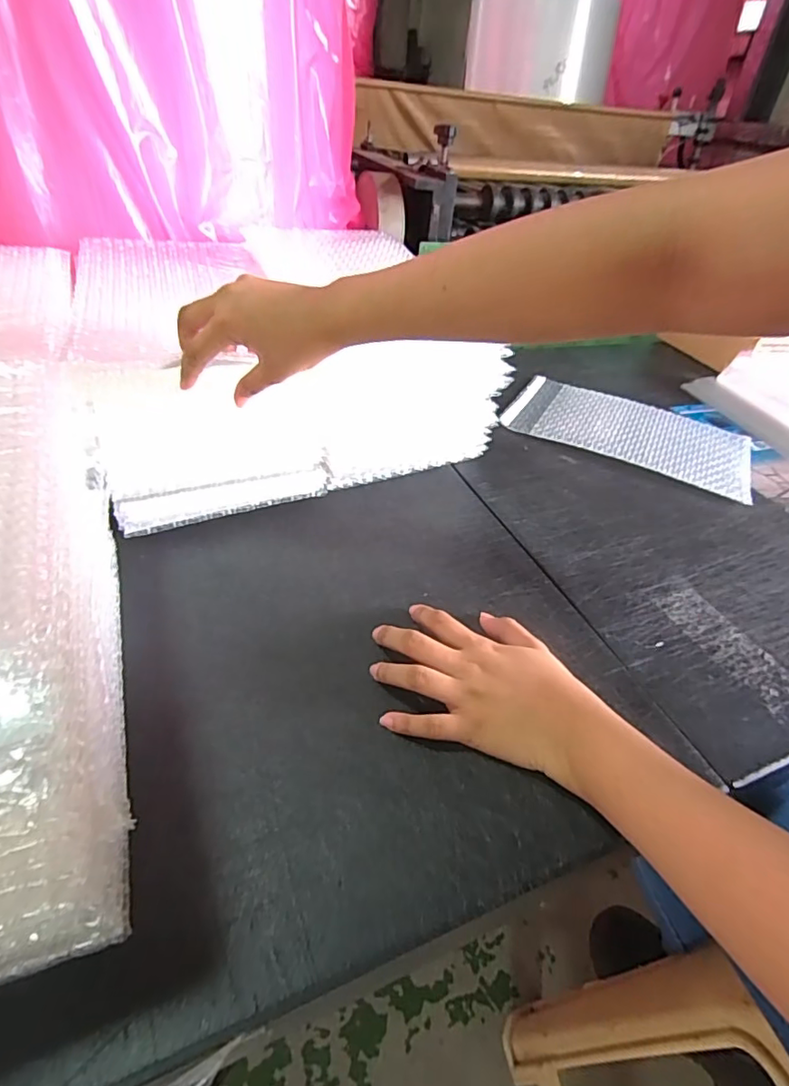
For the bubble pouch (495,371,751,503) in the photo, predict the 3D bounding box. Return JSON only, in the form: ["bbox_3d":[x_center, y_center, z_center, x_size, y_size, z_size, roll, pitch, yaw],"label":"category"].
[{"bbox_3d":[0.306,-0.150,0.716,0.299,0.010,0.180,22,43,16],"label":"bubble pouch"}]

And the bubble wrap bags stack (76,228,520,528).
[{"bbox_3d":[-0.124,-0.206,0.587,0.372,0.166,0.305,-14,45,-22],"label":"bubble wrap bags stack"}]

